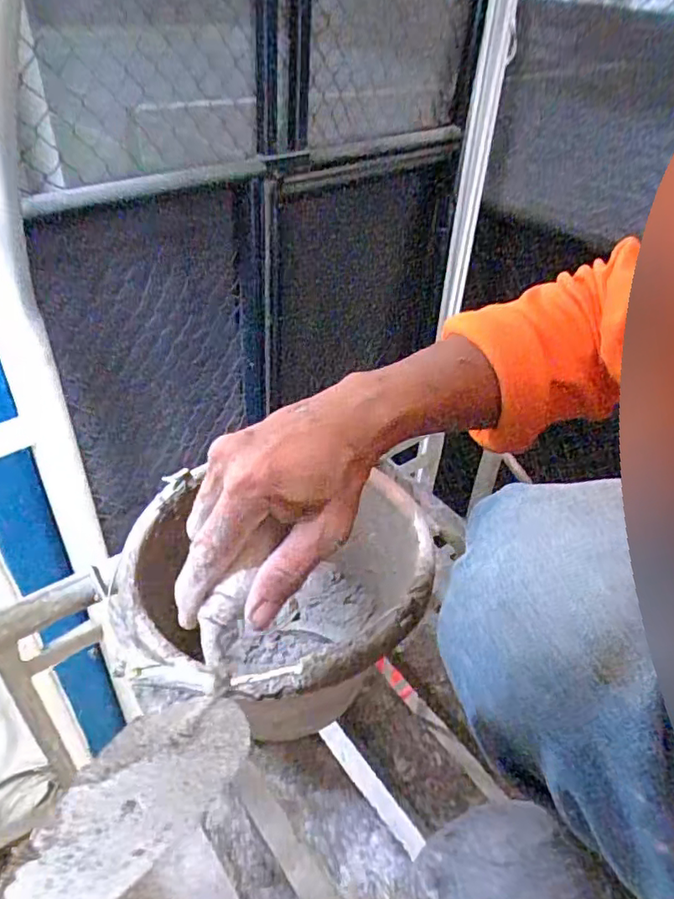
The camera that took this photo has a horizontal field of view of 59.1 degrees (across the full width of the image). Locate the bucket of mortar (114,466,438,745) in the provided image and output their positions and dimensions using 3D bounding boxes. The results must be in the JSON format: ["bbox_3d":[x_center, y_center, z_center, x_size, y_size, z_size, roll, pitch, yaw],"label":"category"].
[{"bbox_3d":[-0.062,0.171,0.548,0.266,0.233,0.233,7,40,2],"label":"bucket of mortar"}]

